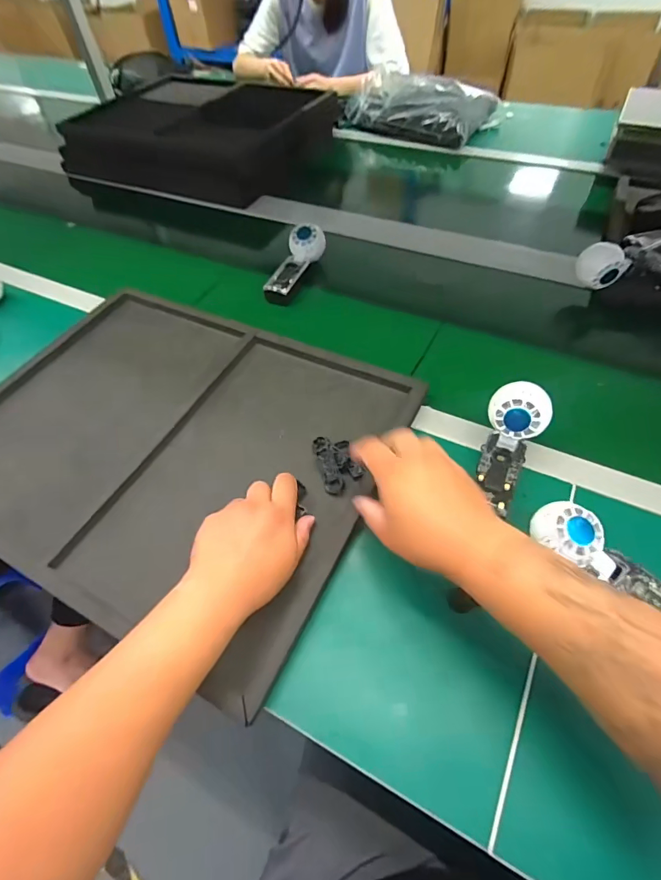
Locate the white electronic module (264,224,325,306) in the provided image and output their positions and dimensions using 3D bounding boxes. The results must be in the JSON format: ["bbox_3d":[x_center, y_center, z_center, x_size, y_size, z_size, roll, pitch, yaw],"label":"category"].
[{"bbox_3d":[-0.061,-0.303,0.741,0.060,0.052,0.153,14,59,11],"label":"white electronic module"}]

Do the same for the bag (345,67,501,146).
[{"bbox_3d":[0.220,-0.887,1.125,0.388,0.096,0.219,33,65,21],"label":"bag"}]

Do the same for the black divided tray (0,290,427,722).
[{"bbox_3d":[-0.216,-0.009,0.563,0.546,0.033,0.422,24,62,17],"label":"black divided tray"}]

